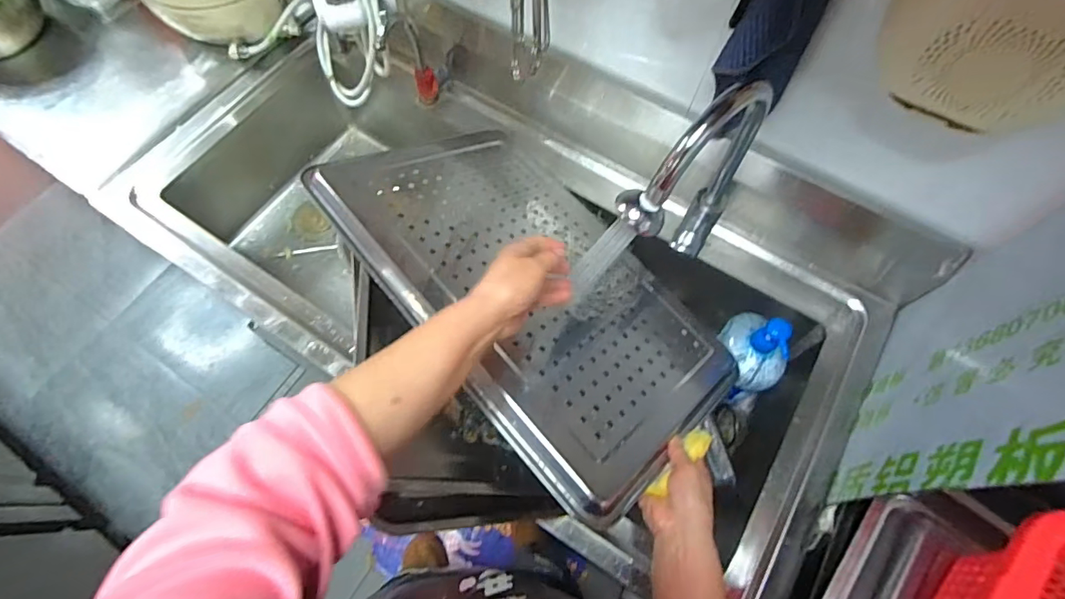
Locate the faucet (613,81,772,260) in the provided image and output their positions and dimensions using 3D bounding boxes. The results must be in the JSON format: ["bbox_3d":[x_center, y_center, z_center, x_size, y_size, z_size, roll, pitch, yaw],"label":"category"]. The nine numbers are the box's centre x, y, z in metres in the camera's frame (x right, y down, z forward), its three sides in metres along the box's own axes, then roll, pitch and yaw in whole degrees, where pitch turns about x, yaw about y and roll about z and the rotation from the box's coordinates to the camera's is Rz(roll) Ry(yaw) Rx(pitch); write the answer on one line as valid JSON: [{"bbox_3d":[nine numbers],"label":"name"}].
[{"bbox_3d":[0.186,-0.117,0.570,0.209,0.265,0.062,-34,72,-13],"label":"faucet"}]

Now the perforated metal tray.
[{"bbox_3d":[0.006,-0.037,0.631,0.362,0.033,0.532,-30,71,-39],"label":"perforated metal tray"}]

